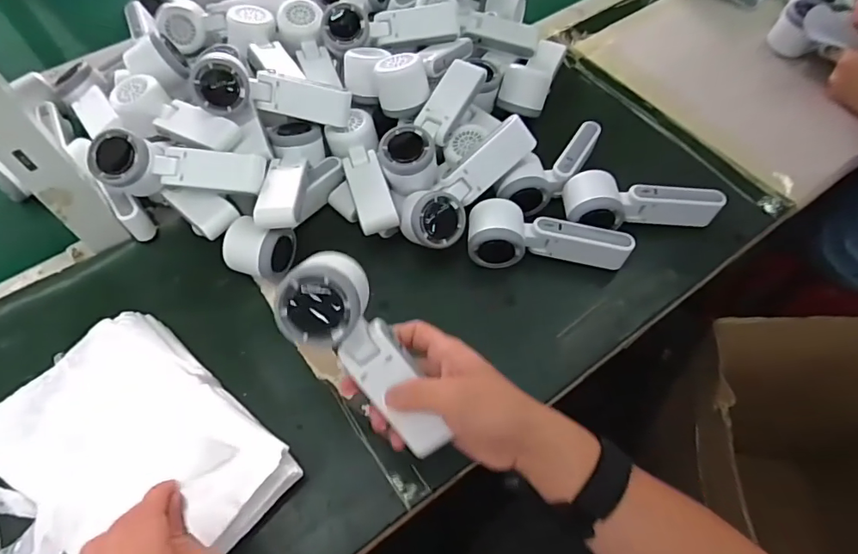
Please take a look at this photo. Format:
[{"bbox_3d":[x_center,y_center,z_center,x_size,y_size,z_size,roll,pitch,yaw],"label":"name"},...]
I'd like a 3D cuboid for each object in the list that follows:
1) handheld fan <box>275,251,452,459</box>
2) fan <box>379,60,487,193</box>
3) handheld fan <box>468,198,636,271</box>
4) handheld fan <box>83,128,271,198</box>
[{"bbox_3d":[-0.041,0.060,0.369,0.066,0.037,0.171,-39,106,-20],"label":"handheld fan"},{"bbox_3d":[0.007,-0.168,0.561,0.060,0.051,0.165,32,70,8],"label":"fan"},{"bbox_3d":[0.124,-0.040,0.539,0.164,0.050,0.057,3,59,3],"label":"handheld fan"},{"bbox_3d":[-0.249,-0.111,0.509,0.165,0.045,0.052,0,60,-1],"label":"handheld fan"}]

